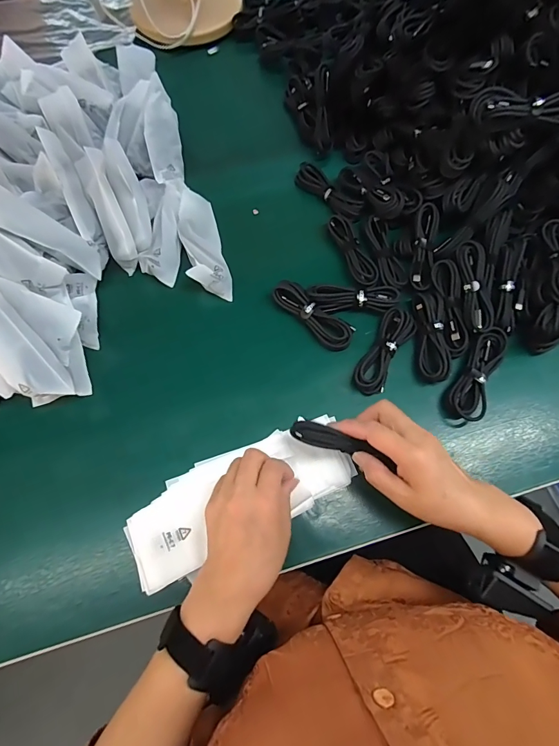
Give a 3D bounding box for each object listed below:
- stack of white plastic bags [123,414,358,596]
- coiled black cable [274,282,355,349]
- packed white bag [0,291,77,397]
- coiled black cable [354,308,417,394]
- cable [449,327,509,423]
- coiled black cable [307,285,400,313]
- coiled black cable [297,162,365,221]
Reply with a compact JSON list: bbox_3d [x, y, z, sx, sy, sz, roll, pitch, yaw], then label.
[{"bbox_3d":[-0.039,0.124,0.381,0.230,0.028,0.093,-22,72,-8],"label":"stack of white plastic bags"},{"bbox_3d":[0.041,-0.071,0.452,0.109,0.020,0.036,43,76,14],"label":"coiled black cable"},{"bbox_3d":[-0.273,-0.033,0.376,0.048,0.029,0.149,-39,101,-12],"label":"packed white bag"},{"bbox_3d":[0.122,-0.026,0.434,0.038,0.017,0.104,29,74,10],"label":"coiled black cable"},{"bbox_3d":[0.225,0.001,0.425,0.037,0.023,0.116,27,73,9],"label":"cable"},{"bbox_3d":[0.089,-0.091,0.456,0.108,0.016,0.029,1,71,1],"label":"coiled black cable"},{"bbox_3d":[0.067,-0.250,0.517,0.109,0.015,0.034,43,76,14],"label":"coiled black cable"}]

